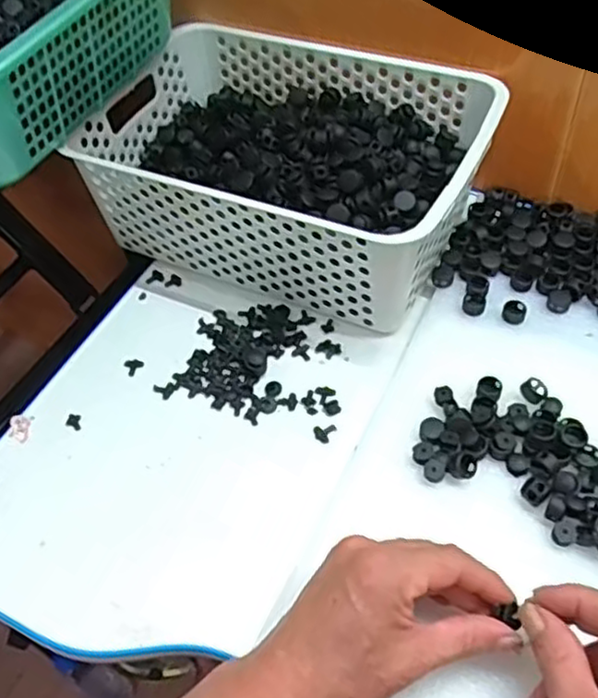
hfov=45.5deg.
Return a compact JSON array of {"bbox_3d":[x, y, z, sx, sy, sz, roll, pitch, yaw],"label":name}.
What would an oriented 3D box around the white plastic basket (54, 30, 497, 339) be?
[{"bbox_3d":[-0.007,-0.150,0.588,0.302,0.107,0.203,18,56,19],"label":"white plastic basket"}]

